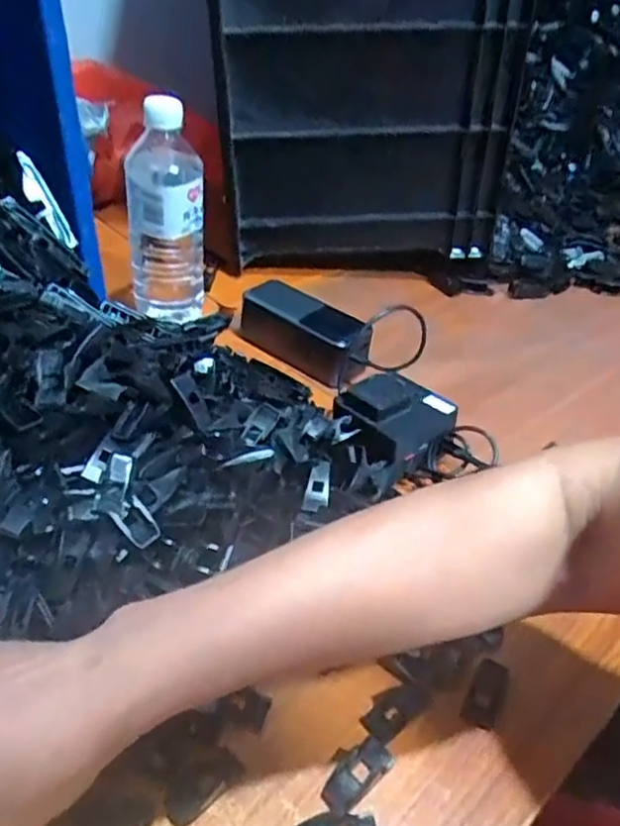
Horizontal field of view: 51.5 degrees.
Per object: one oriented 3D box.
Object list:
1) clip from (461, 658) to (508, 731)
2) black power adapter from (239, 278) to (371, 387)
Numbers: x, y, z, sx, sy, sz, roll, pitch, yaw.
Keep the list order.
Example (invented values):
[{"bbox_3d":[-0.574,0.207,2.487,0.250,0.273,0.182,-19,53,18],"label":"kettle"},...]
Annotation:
[{"bbox_3d":[0.104,0.164,0.378,0.019,0.006,0.039,23,41,18],"label":"clip"},{"bbox_3d":[-0.002,-0.076,0.614,0.141,0.051,0.054,31,44,26],"label":"black power adapter"}]

